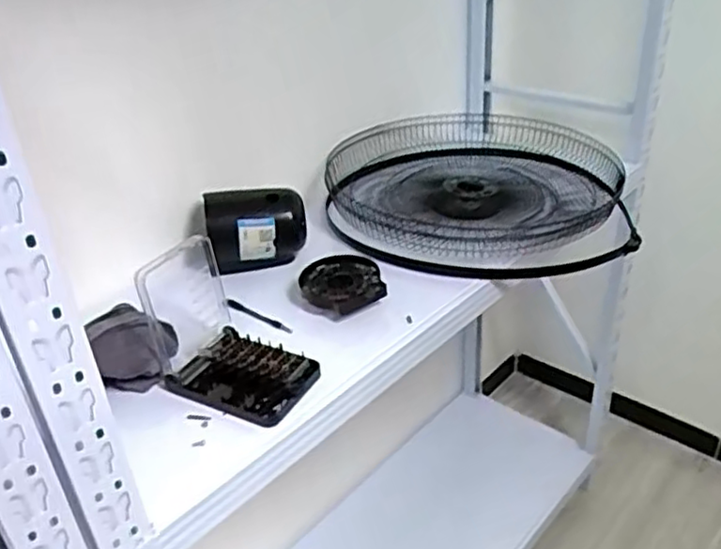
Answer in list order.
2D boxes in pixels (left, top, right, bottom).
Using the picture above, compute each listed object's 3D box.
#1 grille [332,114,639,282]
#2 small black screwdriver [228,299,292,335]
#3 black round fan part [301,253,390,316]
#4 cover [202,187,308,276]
[{"bbox_3d":[0.219,-0.181,1.287,0.572,0.078,0.650,-12,32,-14],"label":"grille"},{"bbox_3d":[-0.143,0.059,0.953,0.111,0.014,0.014,24,39,19],"label":"small black screwdriver"},{"bbox_3d":[-0.028,0.018,0.972,0.112,0.037,0.113,-3,31,2],"label":"black round fan part"},{"bbox_3d":[-0.165,-0.075,1.082,0.154,0.111,0.097,-9,31,-8],"label":"cover"}]

